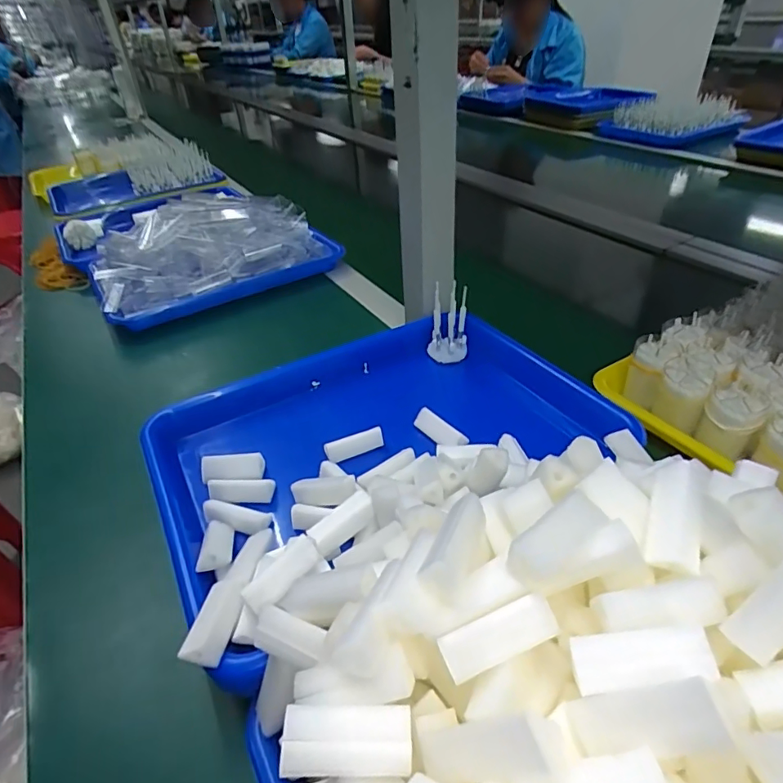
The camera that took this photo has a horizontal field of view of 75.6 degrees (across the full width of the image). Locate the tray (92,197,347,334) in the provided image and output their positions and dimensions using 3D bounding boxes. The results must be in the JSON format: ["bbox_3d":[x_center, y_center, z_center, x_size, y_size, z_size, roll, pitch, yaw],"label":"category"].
[{"bbox_3d":[-0.247,-0.196,0.713,0.324,0.102,0.190,-21,41,-21],"label":"tray"}]

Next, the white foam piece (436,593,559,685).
[{"bbox_3d":[0.041,0.094,0.194,0.044,0.011,0.017,-25,82,-1],"label":"white foam piece"}]

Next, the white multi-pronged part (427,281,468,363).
[{"bbox_3d":[0.055,-0.062,0.488,0.037,0.085,0.021,1,38,5],"label":"white multi-pronged part"}]

